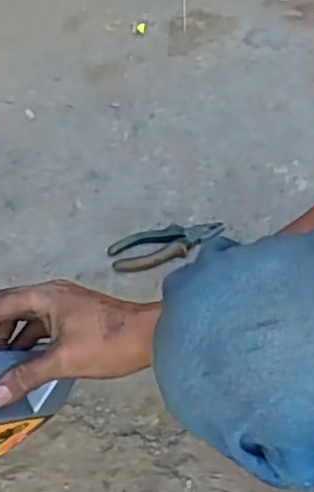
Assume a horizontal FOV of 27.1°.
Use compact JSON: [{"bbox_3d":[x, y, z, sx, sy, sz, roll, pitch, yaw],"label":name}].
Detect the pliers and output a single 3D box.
[{"bbox_3d":[0.013,-0.008,0.859,0.153,0.013,0.057,-21,55,-13],"label":"pliers"}]

